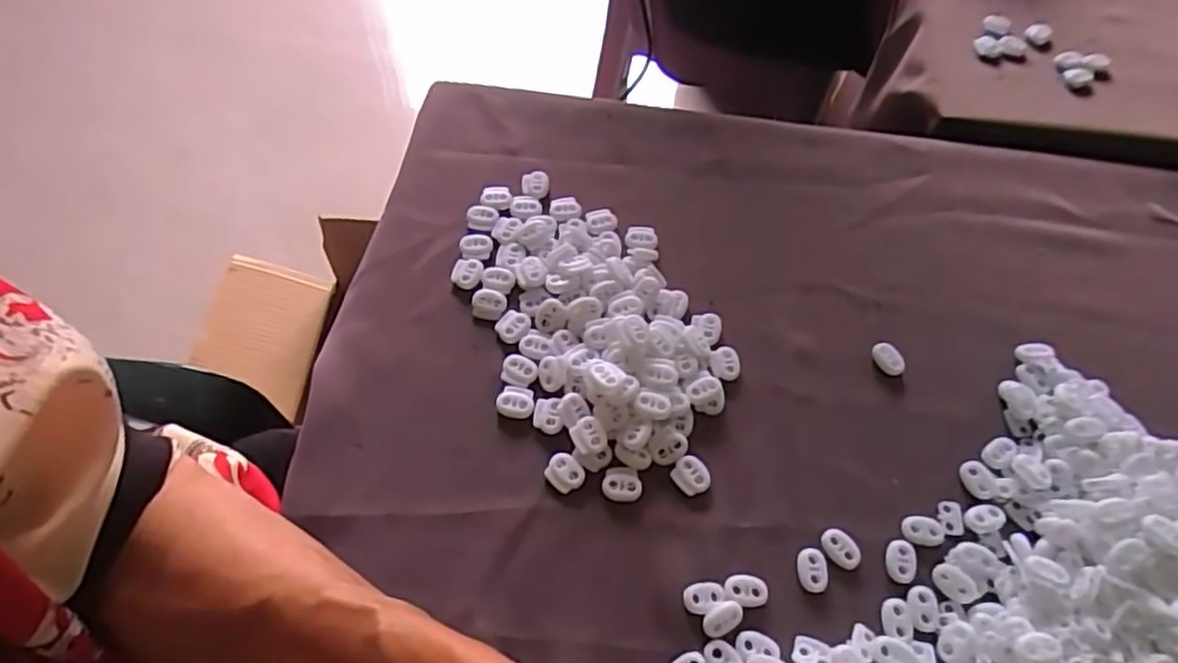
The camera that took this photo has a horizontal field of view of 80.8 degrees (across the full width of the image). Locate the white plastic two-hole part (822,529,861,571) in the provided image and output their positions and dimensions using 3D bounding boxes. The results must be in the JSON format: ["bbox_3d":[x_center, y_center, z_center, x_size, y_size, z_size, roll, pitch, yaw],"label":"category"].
[{"bbox_3d":[0.140,0.120,0.382,0.023,0.004,0.015,41,68,19],"label":"white plastic two-hole part"}]

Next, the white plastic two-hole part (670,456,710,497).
[{"bbox_3d":[0.059,0.084,0.399,0.018,0.006,0.021,-37,68,-20],"label":"white plastic two-hole part"}]

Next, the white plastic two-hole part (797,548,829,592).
[{"bbox_3d":[0.122,0.129,0.376,0.016,0.004,0.023,3,61,0],"label":"white plastic two-hole part"}]

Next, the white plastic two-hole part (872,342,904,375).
[{"bbox_3d":[0.191,0.017,0.442,0.013,0.011,0.023,-35,68,-19],"label":"white plastic two-hole part"}]

